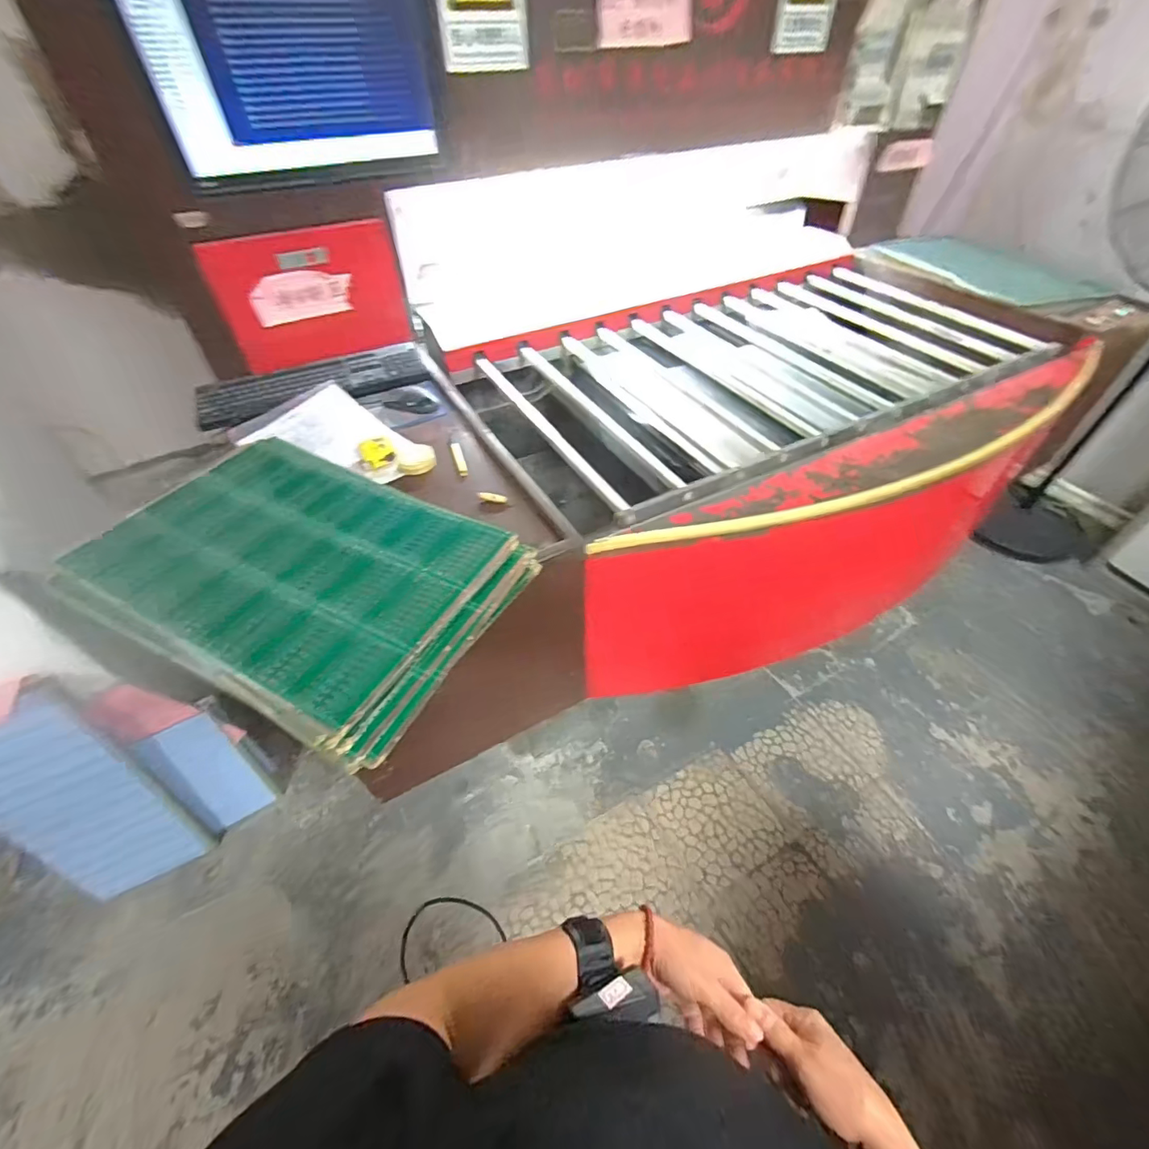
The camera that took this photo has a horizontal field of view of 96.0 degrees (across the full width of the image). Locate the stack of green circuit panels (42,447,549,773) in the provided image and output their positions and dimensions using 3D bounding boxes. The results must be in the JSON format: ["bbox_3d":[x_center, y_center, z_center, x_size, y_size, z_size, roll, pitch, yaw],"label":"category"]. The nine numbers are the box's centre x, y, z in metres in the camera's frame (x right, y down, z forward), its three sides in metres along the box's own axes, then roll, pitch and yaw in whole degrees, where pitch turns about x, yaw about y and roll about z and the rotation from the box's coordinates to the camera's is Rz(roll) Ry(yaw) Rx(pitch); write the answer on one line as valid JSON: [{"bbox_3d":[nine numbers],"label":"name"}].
[{"bbox_3d":[-0.366,-0.028,0.672,0.551,0.057,0.345,24,57,15],"label":"stack of green circuit panels"}]

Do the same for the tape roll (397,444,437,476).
[{"bbox_3d":[-0.282,-0.207,0.920,0.063,0.022,0.063,0,54,-1],"label":"tape roll"}]

